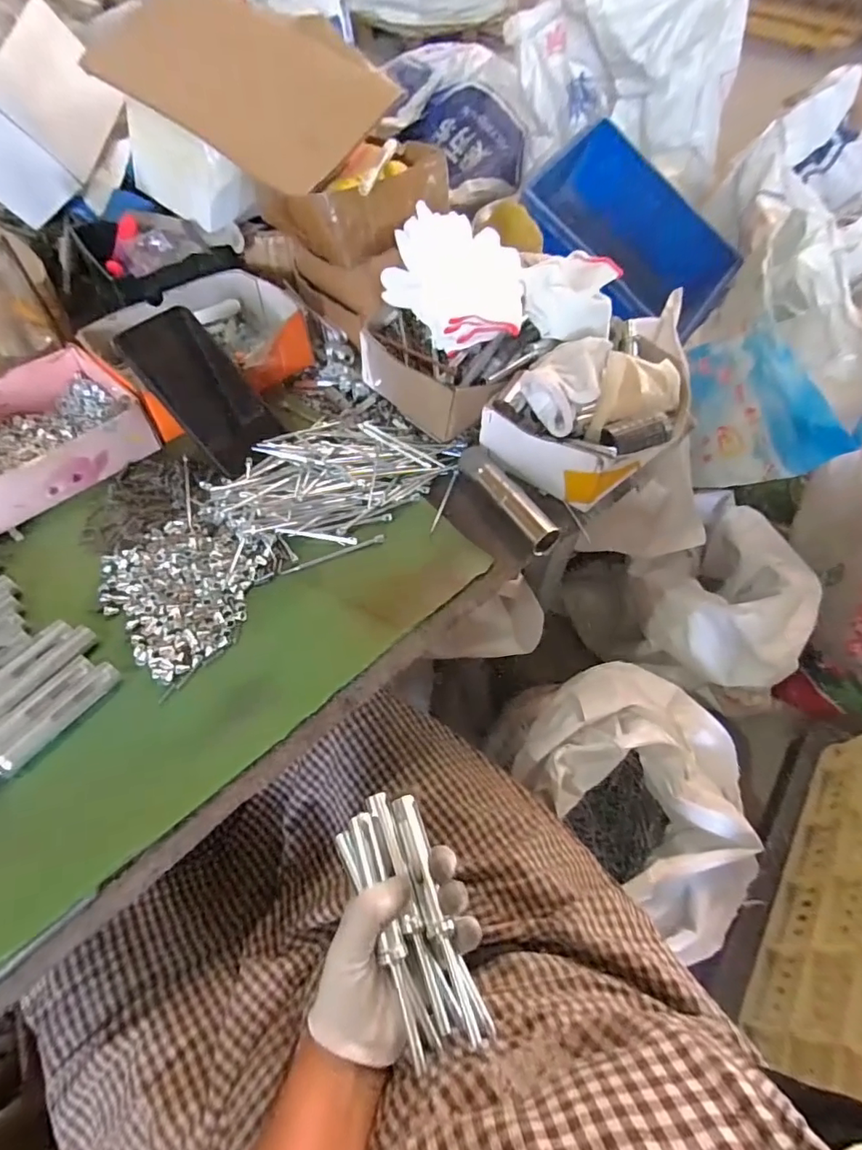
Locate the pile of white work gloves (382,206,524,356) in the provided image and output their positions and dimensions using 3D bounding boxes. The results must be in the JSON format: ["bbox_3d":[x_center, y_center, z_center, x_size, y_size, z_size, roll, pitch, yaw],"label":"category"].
[{"bbox_3d":[0.021,-0.287,0.516,0.135,0.061,0.149,6,55,3],"label":"pile of white work gloves"}]

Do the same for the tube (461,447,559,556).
[{"bbox_3d":[0.068,-0.072,0.487,0.030,0.023,0.130,-23,58,-16],"label":"tube"}]

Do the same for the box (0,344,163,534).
[{"bbox_3d":[-0.368,-0.129,0.493,0.147,0.050,0.179,39,63,24],"label":"box"}]

